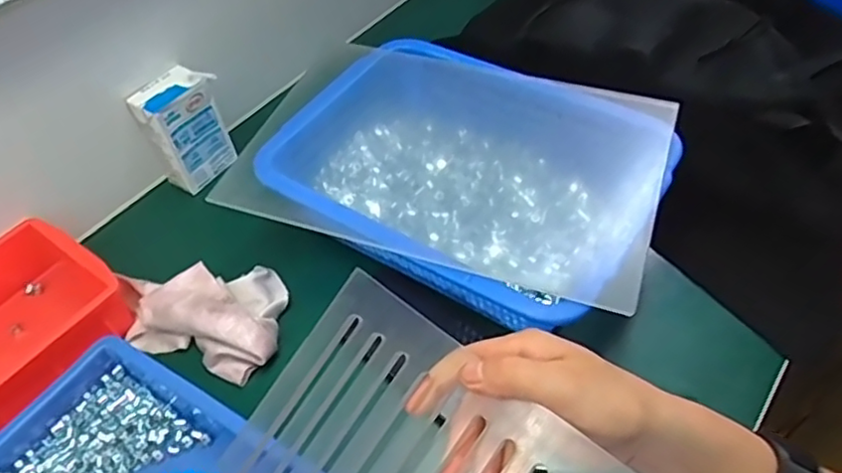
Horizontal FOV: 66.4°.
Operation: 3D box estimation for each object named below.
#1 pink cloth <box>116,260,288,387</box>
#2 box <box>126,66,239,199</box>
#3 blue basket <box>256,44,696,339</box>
[{"bbox_3d":[-0.178,0.069,0.536,0.128,0.037,0.106,-11,51,-5],"label":"pink cloth"},{"bbox_3d":[-0.233,-0.105,0.635,0.047,0.104,0.069,24,56,21],"label":"box"},{"bbox_3d":[0.035,-0.043,0.565,0.323,0.087,0.232,22,55,20],"label":"blue basket"}]

